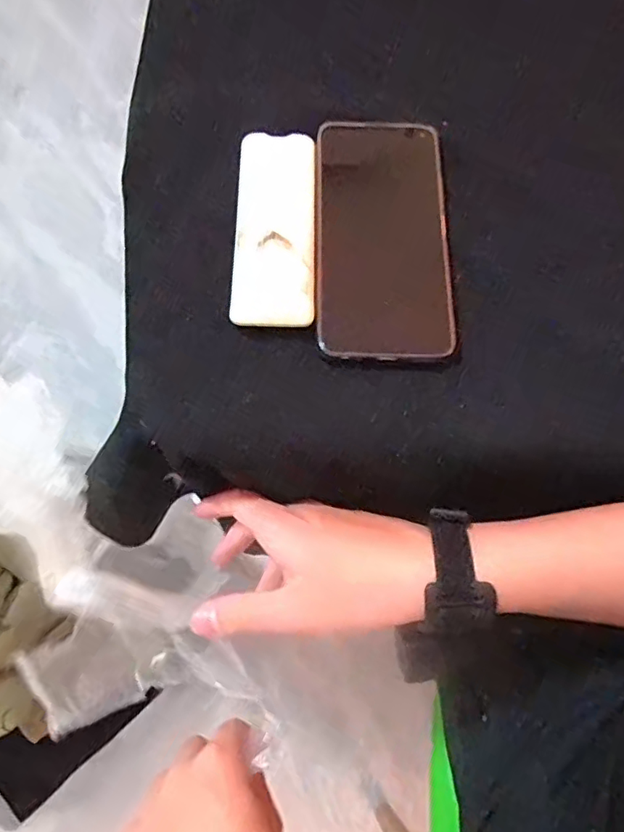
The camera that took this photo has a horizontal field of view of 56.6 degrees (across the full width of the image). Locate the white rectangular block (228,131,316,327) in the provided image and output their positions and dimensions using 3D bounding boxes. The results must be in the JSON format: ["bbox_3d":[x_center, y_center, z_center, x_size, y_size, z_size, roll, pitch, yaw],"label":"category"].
[{"bbox_3d":[-0.022,-0.113,0.336,0.046,0.016,0.129,1,69,-1],"label":"white rectangular block"}]

